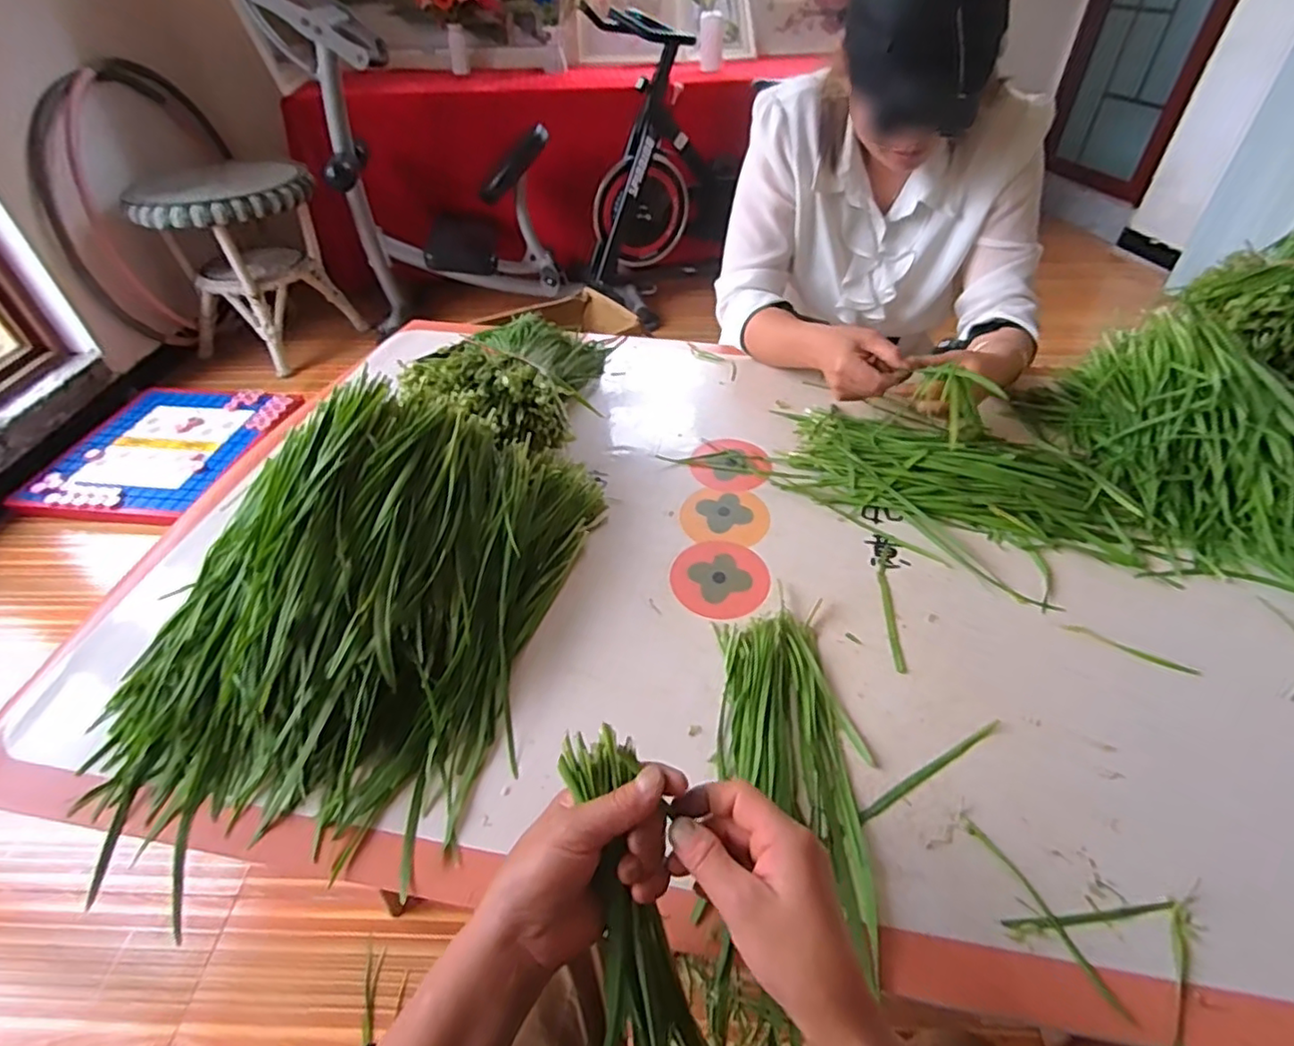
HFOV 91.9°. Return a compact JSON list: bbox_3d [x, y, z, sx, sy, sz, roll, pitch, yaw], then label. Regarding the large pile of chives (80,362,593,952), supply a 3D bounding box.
[{"bbox_3d":[-0.246,0.052,0.518,0.307,0.143,0.406,6,45,8],"label":"large pile of chives"}]

